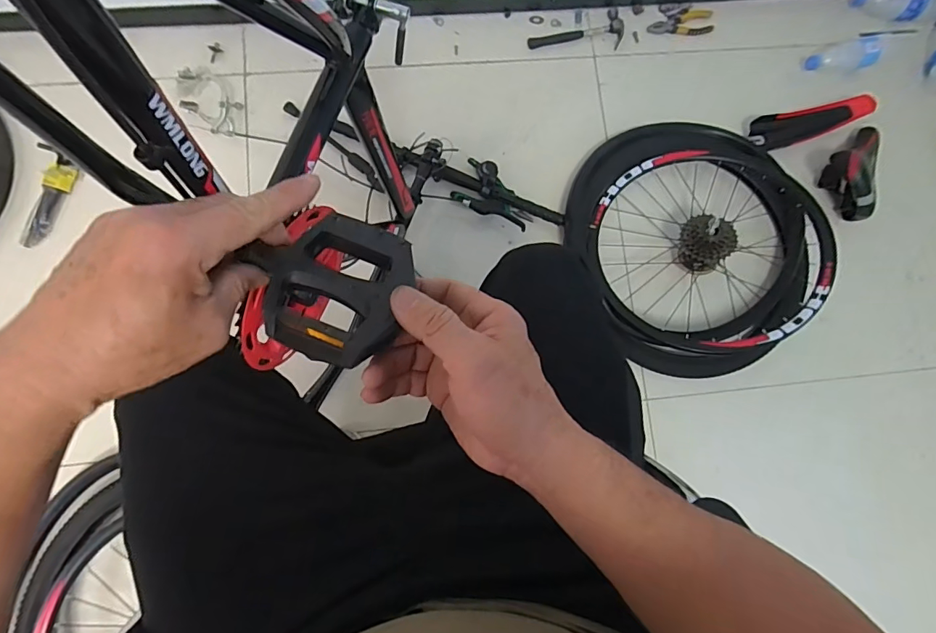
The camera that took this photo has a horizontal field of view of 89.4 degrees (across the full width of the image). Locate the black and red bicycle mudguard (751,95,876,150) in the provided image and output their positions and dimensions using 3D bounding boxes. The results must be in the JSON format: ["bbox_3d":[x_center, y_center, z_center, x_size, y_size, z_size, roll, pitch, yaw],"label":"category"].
[{"bbox_3d":[0.751,-0.427,1.044,0.271,0.061,0.069,-14,83,-6],"label":"black and red bicycle mudguard"}]

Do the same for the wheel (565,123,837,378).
[{"bbox_3d":[0.458,-0.157,0.978,0.468,0.169,0.534,-21,76,0],"label":"wheel"}]

